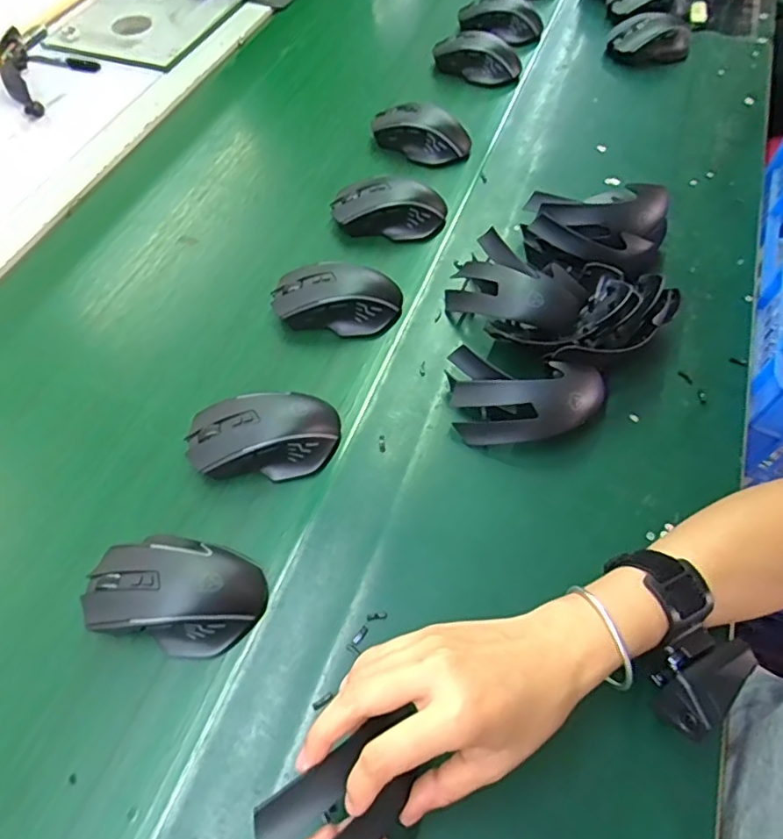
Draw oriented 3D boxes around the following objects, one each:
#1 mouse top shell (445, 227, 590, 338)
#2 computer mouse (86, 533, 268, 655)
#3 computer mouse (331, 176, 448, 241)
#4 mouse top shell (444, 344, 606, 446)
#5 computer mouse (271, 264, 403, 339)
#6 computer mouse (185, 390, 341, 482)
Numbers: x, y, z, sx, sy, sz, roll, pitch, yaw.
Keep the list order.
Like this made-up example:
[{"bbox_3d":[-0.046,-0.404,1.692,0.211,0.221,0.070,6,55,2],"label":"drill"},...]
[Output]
[{"bbox_3d":[0.107,-0.109,0.520,0.121,0.053,0.080,37,65,20],"label":"mouse top shell"},{"bbox_3d":[-0.148,0.117,0.395,0.116,0.037,0.075,9,59,6],"label":"computer mouse"},{"bbox_3d":[-0.002,-0.221,0.607,0.119,0.042,0.058,4,58,2],"label":"computer mouse"},{"bbox_3d":[0.105,-0.013,0.458,0.123,0.051,0.062,6,58,4],"label":"mouse top shell"},{"bbox_3d":[-0.051,-0.113,0.537,0.115,0.040,0.057,7,58,4],"label":"computer mouse"},{"bbox_3d":[-0.101,0.010,0.460,0.118,0.036,0.068,-10,59,-6],"label":"computer mouse"}]

